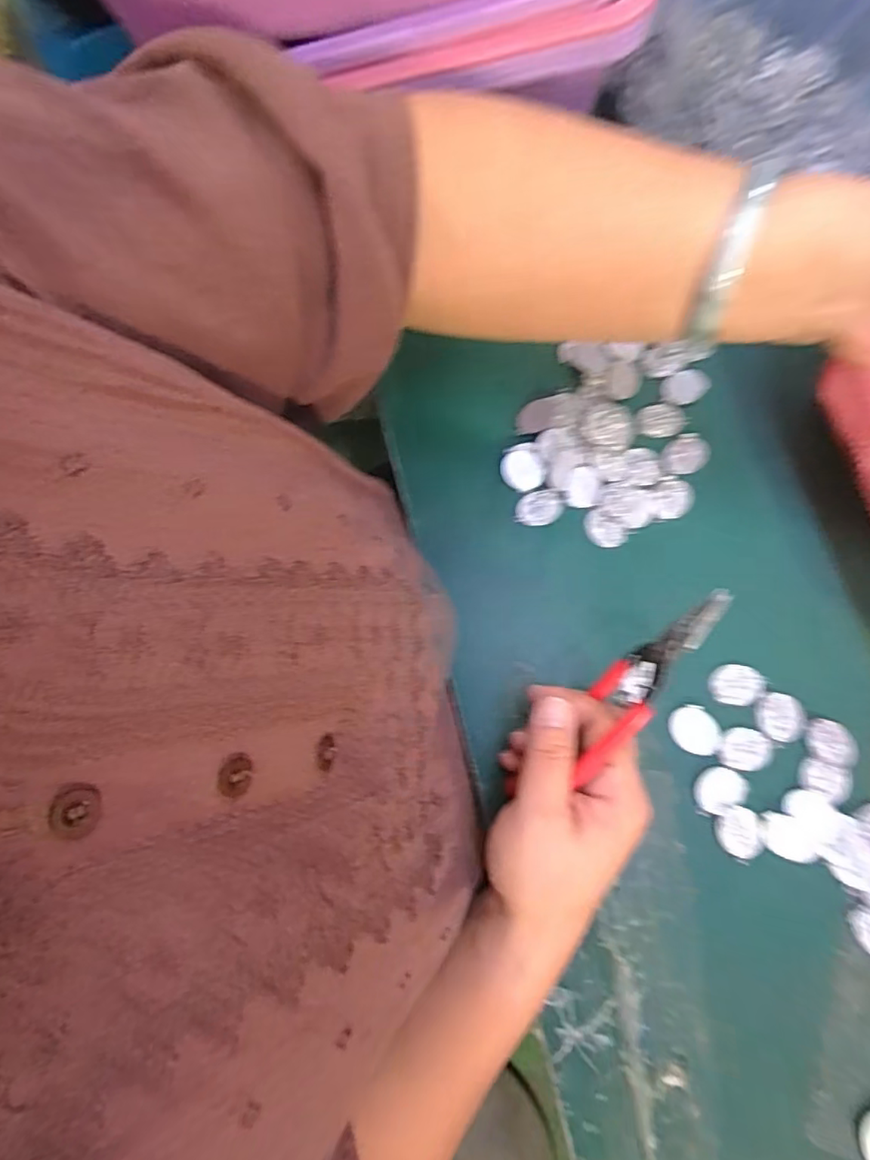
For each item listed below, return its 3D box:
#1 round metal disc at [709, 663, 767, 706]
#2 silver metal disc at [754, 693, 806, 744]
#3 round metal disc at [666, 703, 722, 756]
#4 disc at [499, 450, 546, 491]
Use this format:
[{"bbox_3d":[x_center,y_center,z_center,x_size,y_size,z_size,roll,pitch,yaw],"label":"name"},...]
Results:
[{"bbox_3d":[0.170,0.059,0.312,0.029,0.004,0.022,11,80,8],"label":"round metal disc"},{"bbox_3d":[0.190,0.076,0.304,0.025,0.004,0.026,-1,79,6],"label":"silver metal disc"},{"bbox_3d":[0.146,0.084,0.309,0.024,0.004,0.028,-41,78,-3],"label":"round metal disc"},{"bbox_3d":[0.055,-0.069,0.349,0.027,0.006,0.025,-1,79,6],"label":"disc"}]

